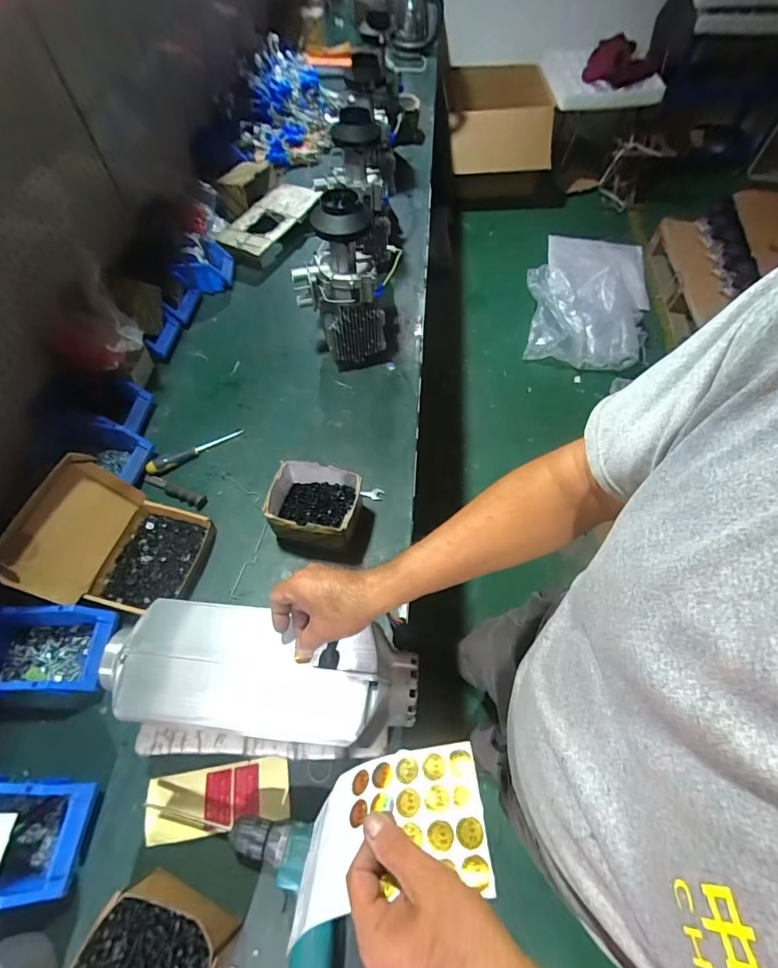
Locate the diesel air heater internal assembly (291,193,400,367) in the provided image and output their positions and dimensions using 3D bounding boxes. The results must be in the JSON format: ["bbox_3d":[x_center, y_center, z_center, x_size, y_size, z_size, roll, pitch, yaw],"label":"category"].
[{"bbox_3d":[-0.086,-0.388,0.885,0.190,0.322,0.125,-8,60,-4],"label":"diesel air heater internal assembly"}]

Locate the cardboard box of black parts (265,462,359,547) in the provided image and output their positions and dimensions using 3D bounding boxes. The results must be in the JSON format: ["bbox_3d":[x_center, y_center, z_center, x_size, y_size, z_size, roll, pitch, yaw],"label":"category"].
[{"bbox_3d":[-0.127,0.040,0.768,0.149,0.097,0.120,7,60,5],"label":"cardboard box of black parts"}]

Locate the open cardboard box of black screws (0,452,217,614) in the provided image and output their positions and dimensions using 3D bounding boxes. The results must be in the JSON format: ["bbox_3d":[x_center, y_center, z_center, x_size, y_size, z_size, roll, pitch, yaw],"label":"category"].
[{"bbox_3d":[-0.428,0.096,0.702,0.215,0.152,0.195,9,60,6],"label":"open cardboard box of black screws"}]

